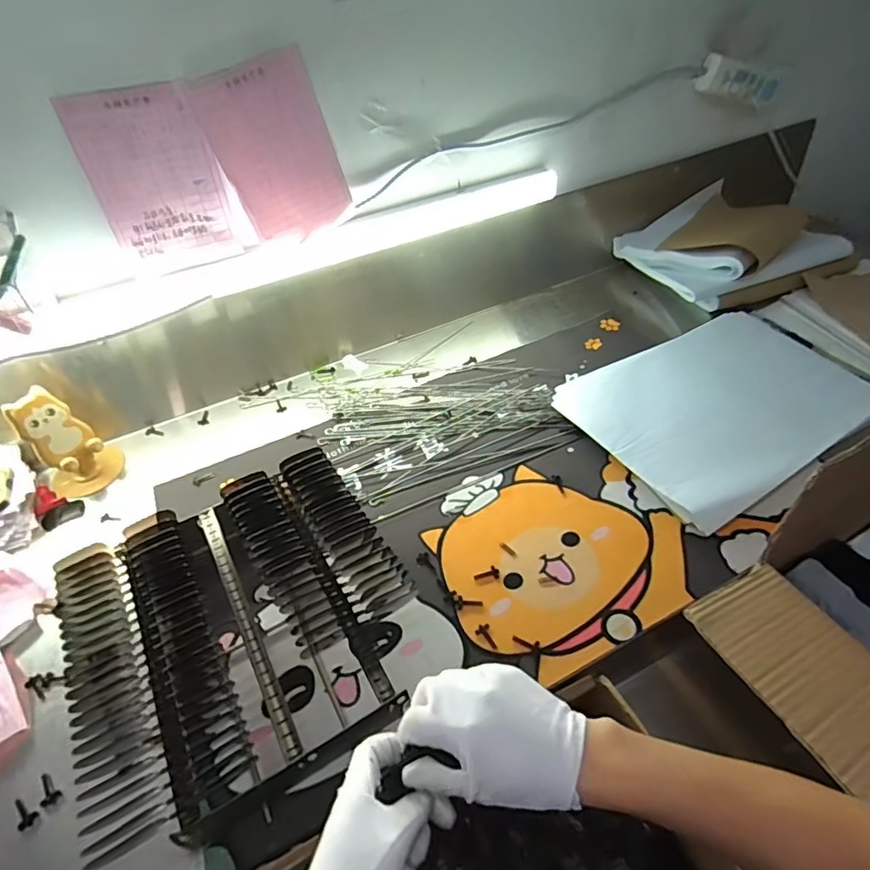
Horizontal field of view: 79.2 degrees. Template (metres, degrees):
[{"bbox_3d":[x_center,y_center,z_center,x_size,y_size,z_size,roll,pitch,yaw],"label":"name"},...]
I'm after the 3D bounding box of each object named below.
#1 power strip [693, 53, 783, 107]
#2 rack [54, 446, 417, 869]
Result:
[{"bbox_3d":[0.512,-0.585,0.867,0.170,0.051,0.043,5,46,-10],"label":"power strip"},{"bbox_3d":[-0.182,0.185,0.528,0.307,0.104,0.291,-24,50,-16],"label":"rack"}]

